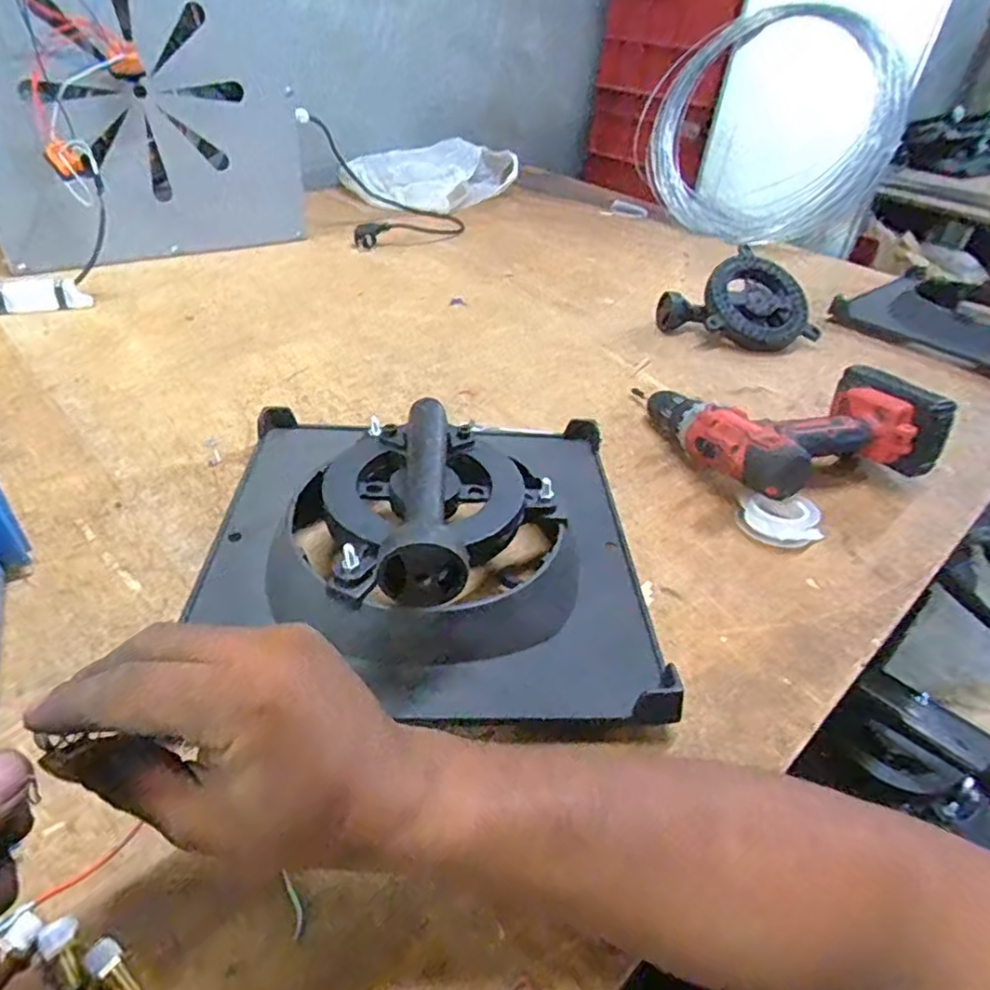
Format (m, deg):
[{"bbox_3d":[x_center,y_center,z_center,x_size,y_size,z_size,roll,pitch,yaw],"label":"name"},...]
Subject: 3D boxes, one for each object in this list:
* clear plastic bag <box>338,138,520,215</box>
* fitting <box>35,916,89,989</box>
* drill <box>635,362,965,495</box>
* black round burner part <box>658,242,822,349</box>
[{"bbox_3d":[-0.136,-0.651,1.299,0.268,0.072,0.337,25,42,22],"label":"clear plastic bag"},{"bbox_3d":[-0.177,0.190,0.264,0.013,0.012,0.031,-29,50,-36],"label":"fitting"},{"bbox_3d":[0.270,-0.073,0.598,0.200,0.085,0.185,-12,41,-21],"label":"drill"},{"bbox_3d":[0.310,-0.236,0.830,0.170,0.062,0.145,-23,80,-18],"label":"black round burner part"}]

